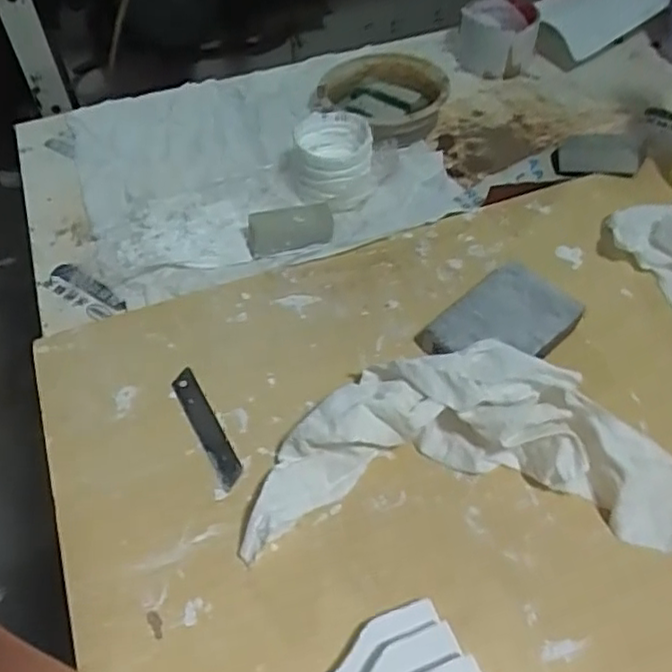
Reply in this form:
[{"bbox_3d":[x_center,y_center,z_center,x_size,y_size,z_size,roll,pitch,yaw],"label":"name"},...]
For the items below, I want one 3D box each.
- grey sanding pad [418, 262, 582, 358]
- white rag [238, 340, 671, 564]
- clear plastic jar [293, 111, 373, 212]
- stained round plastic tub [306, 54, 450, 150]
[{"bbox_3d":[0.116,-0.006,0.477,0.101,0.030,0.070,-35,59,-23],"label":"grey sanding pad"},{"bbox_3d":[0.078,0.060,0.407,0.259,0.060,0.127,0,52,1],"label":"white rag"},{"bbox_3d":[-0.004,-0.150,0.580,0.072,0.050,0.073,0,52,1],"label":"clear plastic jar"},{"bbox_3d":[0.047,-0.233,0.650,0.109,0.032,0.119,0,52,1],"label":"stained round plastic tub"}]

